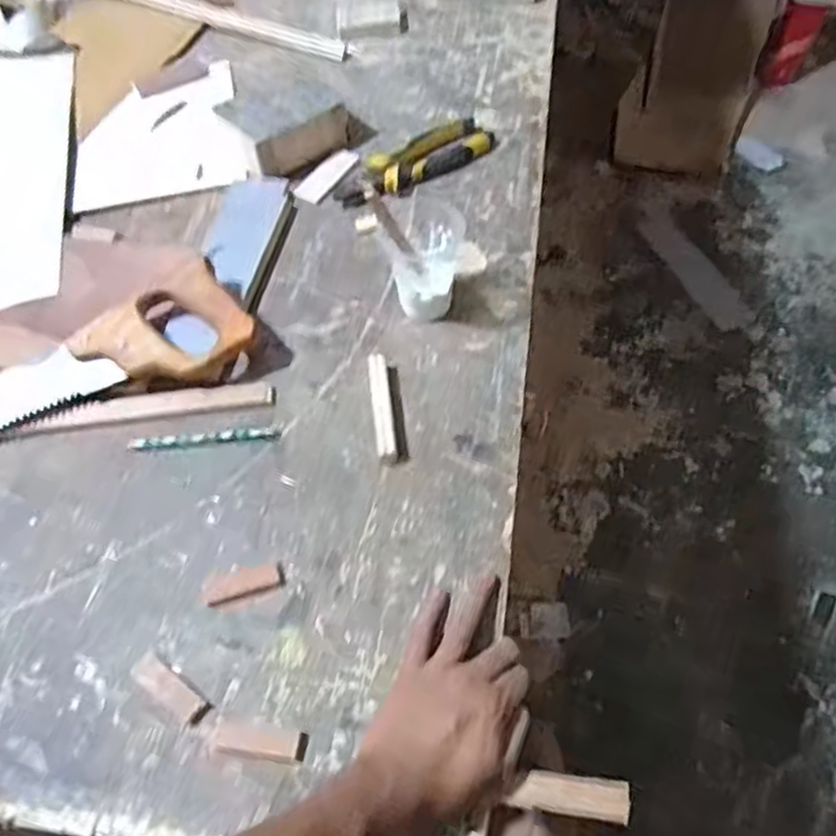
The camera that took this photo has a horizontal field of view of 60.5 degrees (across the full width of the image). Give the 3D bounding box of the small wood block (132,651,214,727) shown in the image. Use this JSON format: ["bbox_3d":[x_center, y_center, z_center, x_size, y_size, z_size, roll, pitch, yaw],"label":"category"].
[{"bbox_3d":[-0.169,0.184,0.489,0.062,0.004,0.019,30,64,19],"label":"small wood block"}]

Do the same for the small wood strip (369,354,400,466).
[{"bbox_3d":[-0.027,-0.007,0.591,0.016,0.015,0.100,-7,59,-2],"label":"small wood strip"}]

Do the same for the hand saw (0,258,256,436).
[{"bbox_3d":[-0.351,-0.020,0.601,0.429,0.051,0.098,-21,60,-10],"label":"hand saw"}]

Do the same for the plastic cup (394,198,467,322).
[{"bbox_3d":[0.008,-0.136,0.636,0.058,0.082,0.077,5,59,5],"label":"plastic cup"}]

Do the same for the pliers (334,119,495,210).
[{"bbox_3d":[-0.003,-0.272,0.754,0.182,0.026,0.067,-27,61,-14],"label":"pliers"}]

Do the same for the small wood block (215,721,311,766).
[{"bbox_3d":[-0.101,0.210,0.466,0.059,0.004,0.021,7,59,6],"label":"small wood block"}]

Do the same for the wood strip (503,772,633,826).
[{"bbox_3d":[0.094,0.230,0.439,0.071,0.010,0.025,4,38,3],"label":"wood strip"}]

